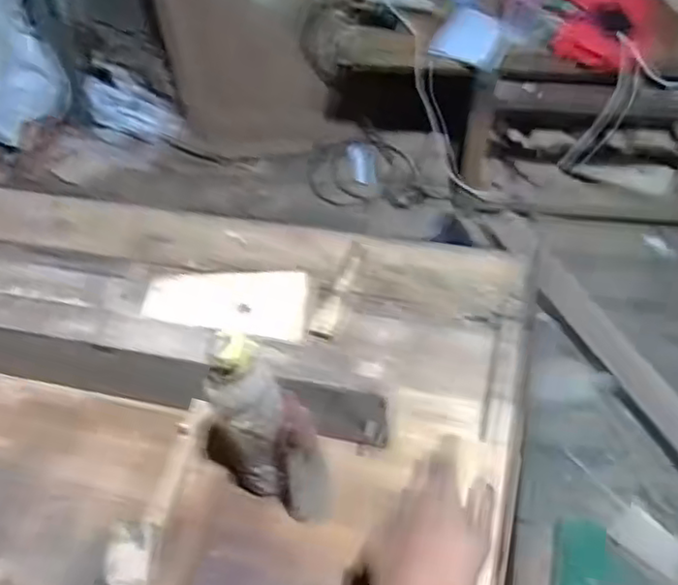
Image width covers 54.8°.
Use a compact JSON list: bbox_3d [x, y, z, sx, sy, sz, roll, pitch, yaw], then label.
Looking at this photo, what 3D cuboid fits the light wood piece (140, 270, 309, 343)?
[{"bbox_3d":[-0.136,0.007,0.804,0.202,0.013,0.091,7,59,14],"label":"light wood piece"}]

